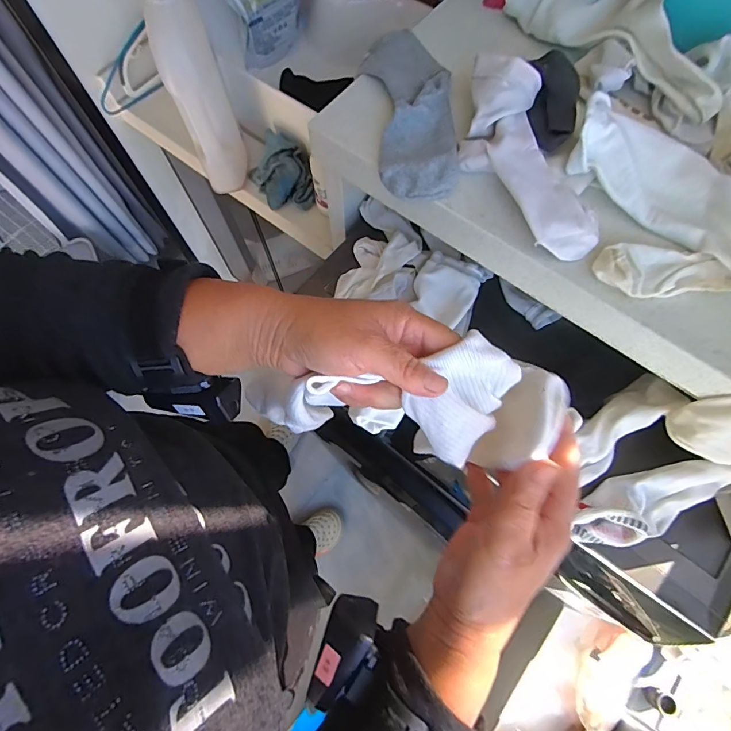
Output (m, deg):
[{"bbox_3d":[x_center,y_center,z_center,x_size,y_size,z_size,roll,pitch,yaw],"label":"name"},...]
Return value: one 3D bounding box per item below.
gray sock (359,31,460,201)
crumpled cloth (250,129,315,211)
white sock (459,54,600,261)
[{"bbox_3d":[0.045,-0.265,0.427,0.077,0.024,0.224,-7,70,-2],"label":"gray sock"},{"bbox_3d":[-0.137,-0.313,0.673,0.099,0.065,0.109,-17,71,-6],"label":"crumpled cloth"},{"bbox_3d":[0.138,-0.198,0.380,0.083,0.046,0.215,-16,71,-5],"label":"white sock"}]

